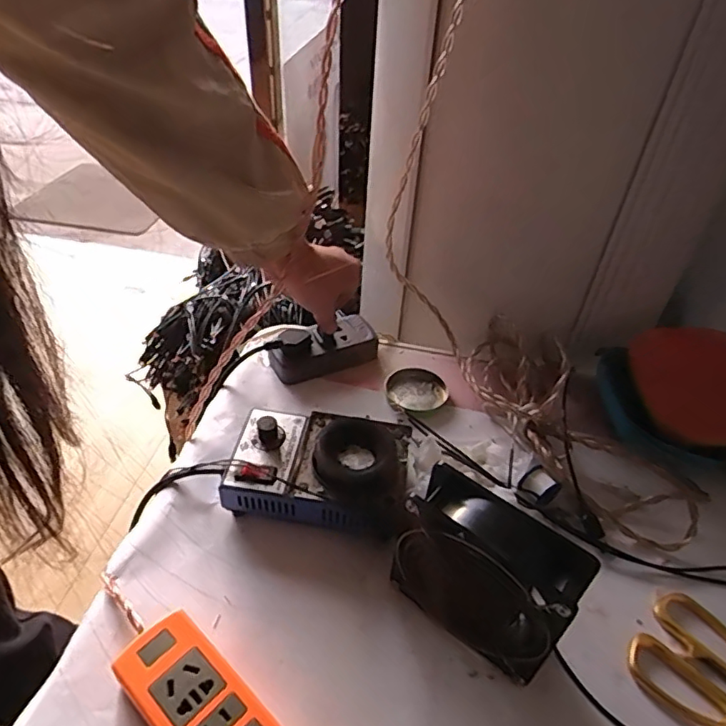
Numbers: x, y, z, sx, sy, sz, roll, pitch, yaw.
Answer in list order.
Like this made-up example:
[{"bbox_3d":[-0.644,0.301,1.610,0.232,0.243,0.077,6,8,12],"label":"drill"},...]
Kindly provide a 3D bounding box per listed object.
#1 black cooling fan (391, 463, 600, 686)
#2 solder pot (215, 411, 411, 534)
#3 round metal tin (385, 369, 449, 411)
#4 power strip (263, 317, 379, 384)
[{"bbox_3d":[0.082,0.146,0.387,0.115,0.121,0.048,28,48,27],"label":"black cooling fan"},{"bbox_3d":[-0.036,0.091,0.491,0.153,0.057,0.104,10,42,10],"label":"solder pot"},{"bbox_3d":[0.055,0.028,0.604,0.058,0.012,0.057,1,41,-1],"label":"round metal tin"},{"bbox_3d":[-0.044,-0.016,0.625,0.117,0.042,0.050,-21,46,-16],"label":"power strip"}]

